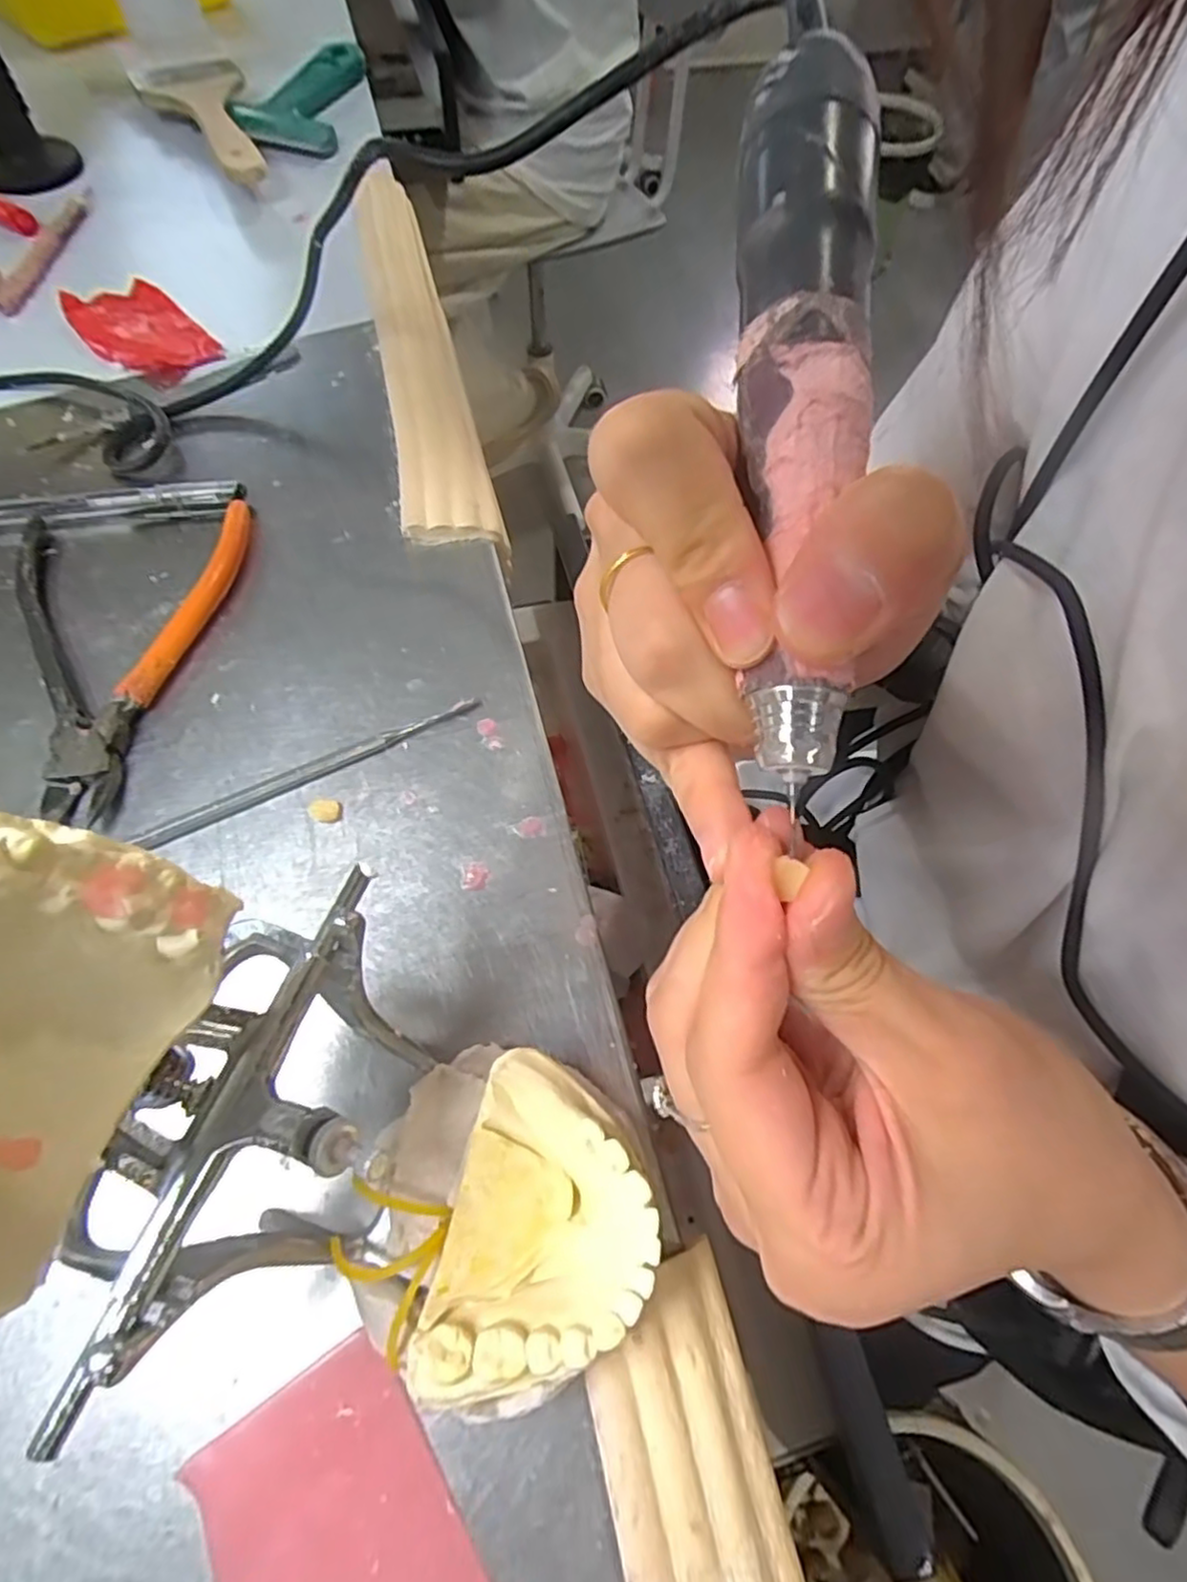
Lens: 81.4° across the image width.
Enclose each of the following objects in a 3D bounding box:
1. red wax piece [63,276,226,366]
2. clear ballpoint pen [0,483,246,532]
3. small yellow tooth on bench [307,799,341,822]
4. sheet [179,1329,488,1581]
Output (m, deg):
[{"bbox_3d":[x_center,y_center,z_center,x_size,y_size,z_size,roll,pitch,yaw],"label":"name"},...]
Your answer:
[{"bbox_3d":[-0.234,-0.240,0.356,0.051,0.009,0.074,-40,71,-20],"label":"red wax piece"},{"bbox_3d":[-0.236,-0.119,0.293,0.163,0.010,0.013,-5,63,-6],"label":"clear ballpoint pen"},{"bbox_3d":[-0.094,0.007,0.241,0.011,0.004,0.008,-12,64,-9],"label":"small yellow tooth on bench"},{"bbox_3d":[-0.058,0.175,0.154,0.055,0.009,0.073,-30,68,-17],"label":"sheet"}]

